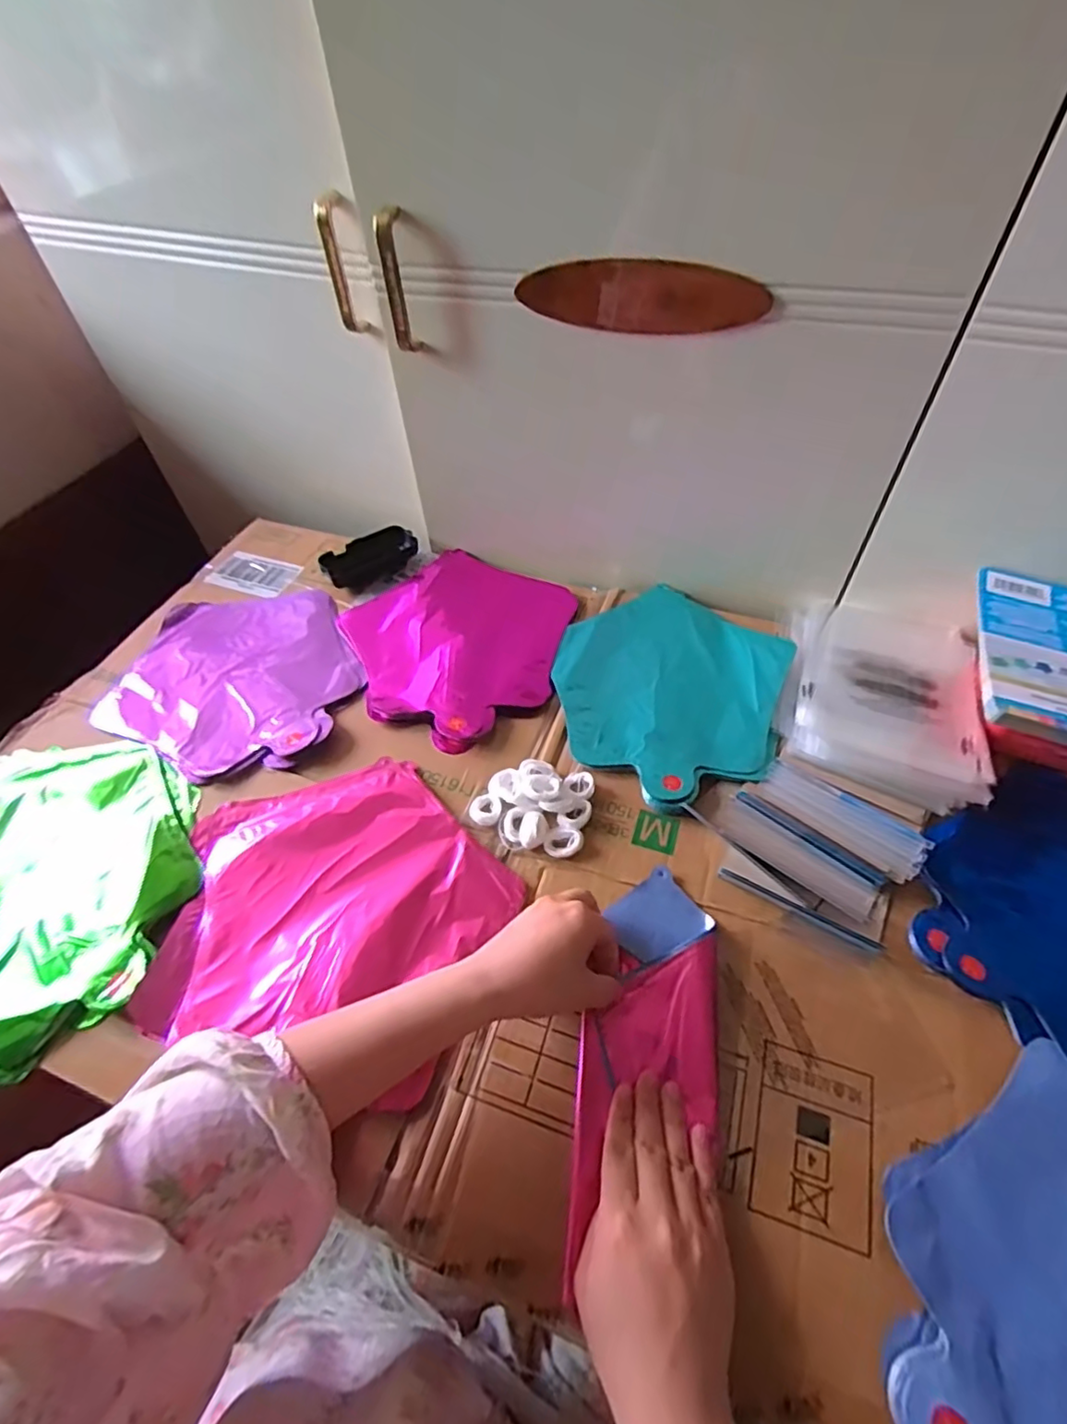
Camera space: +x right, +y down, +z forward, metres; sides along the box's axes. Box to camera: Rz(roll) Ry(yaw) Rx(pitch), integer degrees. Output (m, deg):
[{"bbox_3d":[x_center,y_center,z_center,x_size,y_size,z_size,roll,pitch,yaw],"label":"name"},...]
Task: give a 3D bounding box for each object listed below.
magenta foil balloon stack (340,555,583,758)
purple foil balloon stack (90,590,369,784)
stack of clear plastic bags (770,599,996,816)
[{"bbox_3d":[-0.080,-0.080,0.627,0.231,0.028,0.234,22,58,18],"label":"magenta foil balloon stack"},{"bbox_3d":[-0.283,-0.041,0.602,0.235,0.019,0.227,12,55,12],"label":"purple foil balloon stack"},{"bbox_3d":[0.319,-0.023,0.565,0.165,0.034,0.228,16,56,14],"label":"stack of clear plastic bags"}]

